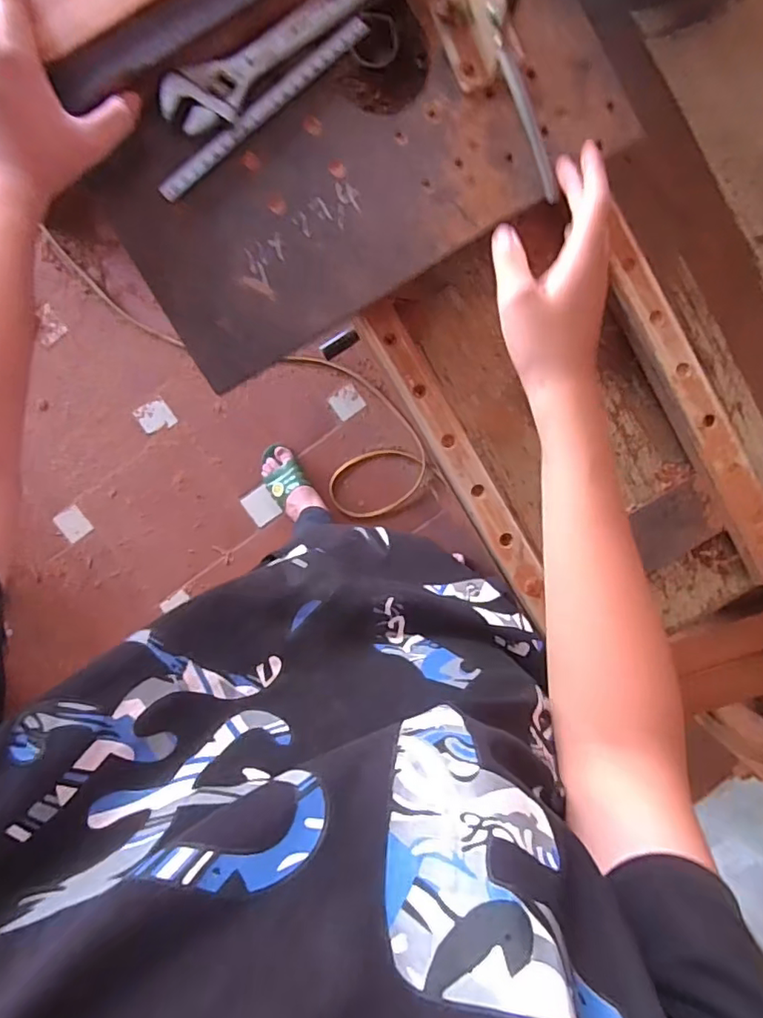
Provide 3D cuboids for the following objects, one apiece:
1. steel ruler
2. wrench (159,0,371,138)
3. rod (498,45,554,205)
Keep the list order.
[{"bbox_3d":[-0.090,-0.304,0.428,0.196,0.004,0.015,-40,108,0],"label":"steel ruler"},{"bbox_3d":[-0.074,-0.344,0.422,0.196,0.012,0.045,-32,96,1],"label":"wrench"},{"bbox_3d":[0.107,-0.275,0.404,0.009,0.007,0.106,-22,102,0],"label":"rod"}]

